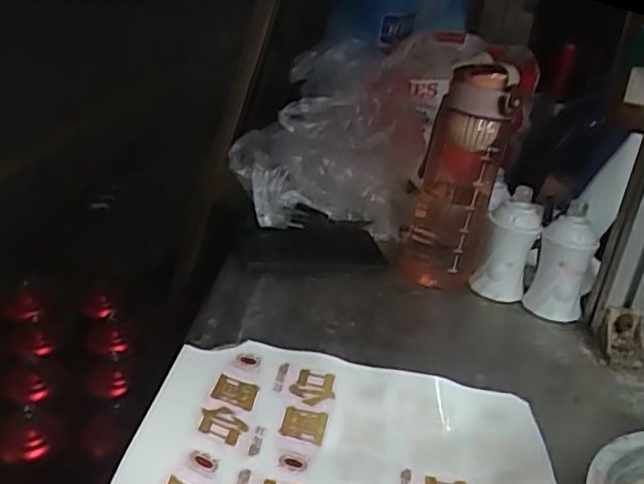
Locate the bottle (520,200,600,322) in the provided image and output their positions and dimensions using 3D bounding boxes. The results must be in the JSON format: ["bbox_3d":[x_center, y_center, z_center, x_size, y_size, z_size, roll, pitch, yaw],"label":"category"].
[{"bbox_3d":[0.249,0.021,0.662,0.053,0.107,0.048,11,23,11],"label":"bottle"}]

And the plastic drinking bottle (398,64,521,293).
[{"bbox_3d":[0.142,-0.069,0.675,0.086,0.220,0.088,11,23,11],"label":"plastic drinking bottle"}]

